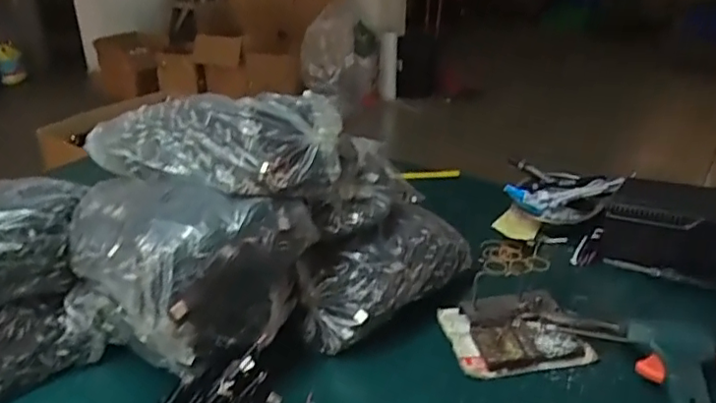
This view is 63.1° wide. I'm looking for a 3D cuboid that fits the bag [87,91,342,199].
[{"bbox_3d":[-0.156,-0.071,0.650,0.269,0.085,0.119,4,21,9],"label":"bag"}]

